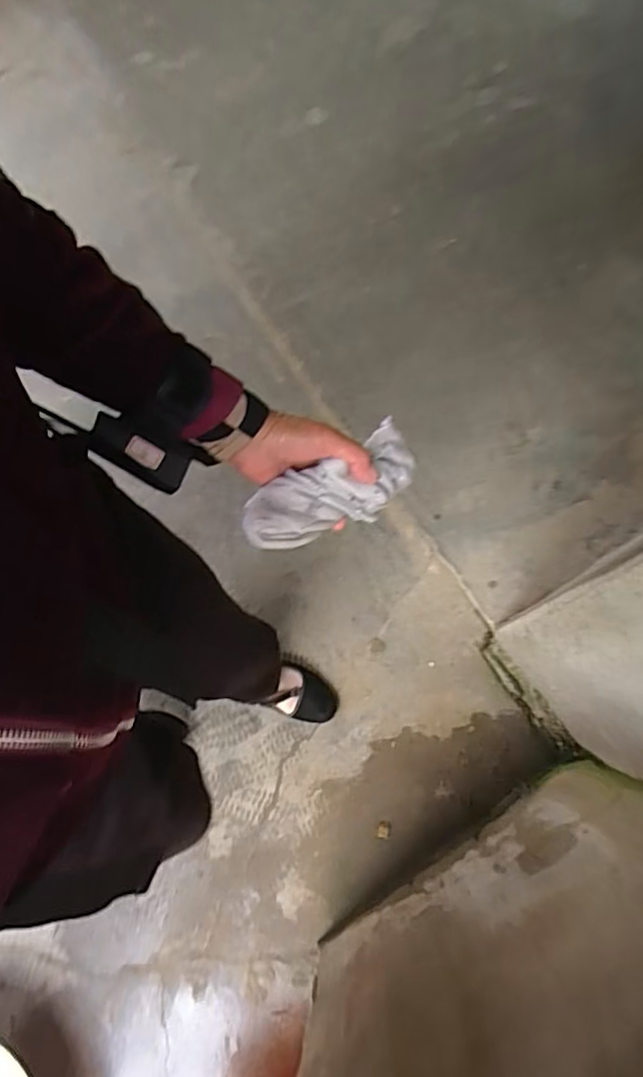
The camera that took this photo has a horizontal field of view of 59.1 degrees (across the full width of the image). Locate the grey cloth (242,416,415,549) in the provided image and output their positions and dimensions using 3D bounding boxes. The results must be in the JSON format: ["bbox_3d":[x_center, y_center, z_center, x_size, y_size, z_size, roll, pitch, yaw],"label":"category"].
[{"bbox_3d":[0.008,-0.042,0.473,0.157,0.046,0.059,-27,67,-18],"label":"grey cloth"}]

